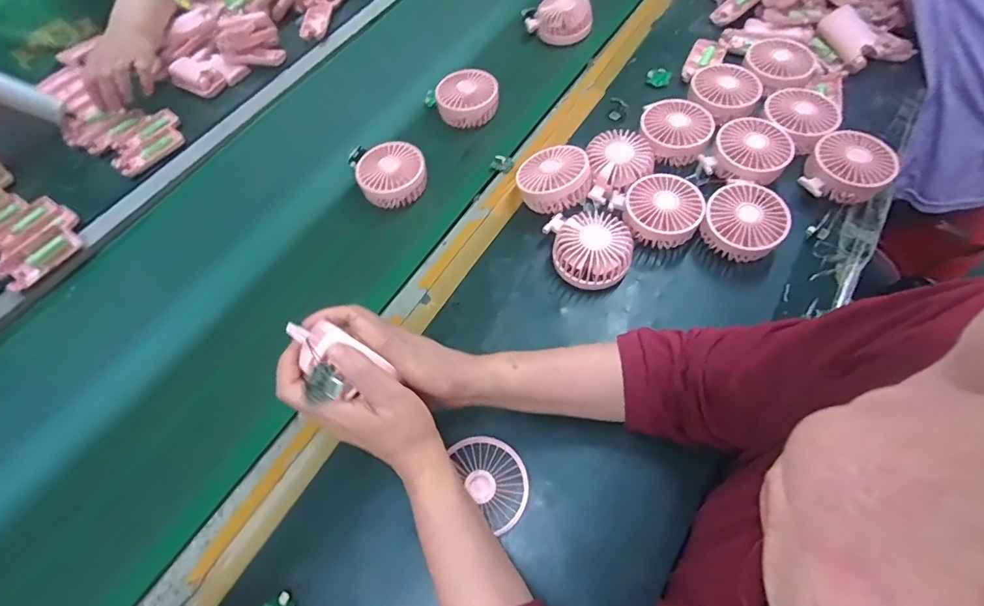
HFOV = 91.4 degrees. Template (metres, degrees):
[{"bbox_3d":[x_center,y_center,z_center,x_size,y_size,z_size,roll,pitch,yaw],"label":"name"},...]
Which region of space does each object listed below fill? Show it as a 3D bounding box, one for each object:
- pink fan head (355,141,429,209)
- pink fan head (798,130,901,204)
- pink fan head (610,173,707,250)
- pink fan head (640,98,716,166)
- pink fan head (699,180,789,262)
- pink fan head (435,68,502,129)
[{"bbox_3d":[-0.132,-0.172,0.637,0.087,0.038,0.081,-2,60,4],"label":"pink fan head"},{"bbox_3d":[0.426,-0.159,0.575,0.101,0.048,0.083,-41,64,-17],"label":"pink fan head"},{"bbox_3d":[0.199,-0.112,0.570,0.089,0.035,0.098,-29,61,-11],"label":"pink fan head"},{"bbox_3d":[0.238,-0.221,0.623,0.087,0.038,0.084,2,60,7],"label":"pink fan head"},{"bbox_3d":[0.288,-0.093,0.550,0.083,0.041,0.078,-2,60,4],"label":"pink fan head"},{"bbox_3d":[-0.036,-0.295,0.699,0.091,0.039,0.085,-10,59,0],"label":"pink fan head"}]

